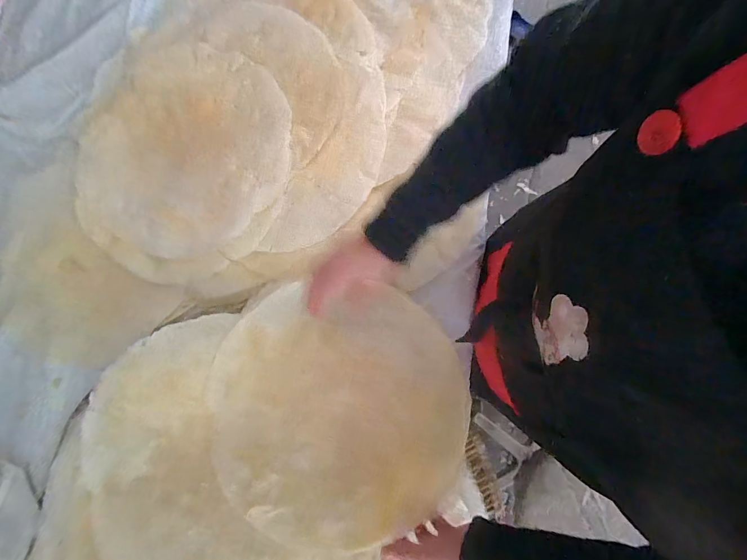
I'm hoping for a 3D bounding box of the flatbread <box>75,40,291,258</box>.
[{"bbox_3d":[-0.318,-0.222,0.600,0.364,0.035,0.353,-1,80,4],"label":"flatbread"}]

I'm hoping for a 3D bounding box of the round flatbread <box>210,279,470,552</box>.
[{"bbox_3d":[-0.049,0.185,0.522,0.352,0.047,0.340,0,77,2],"label":"round flatbread"}]

